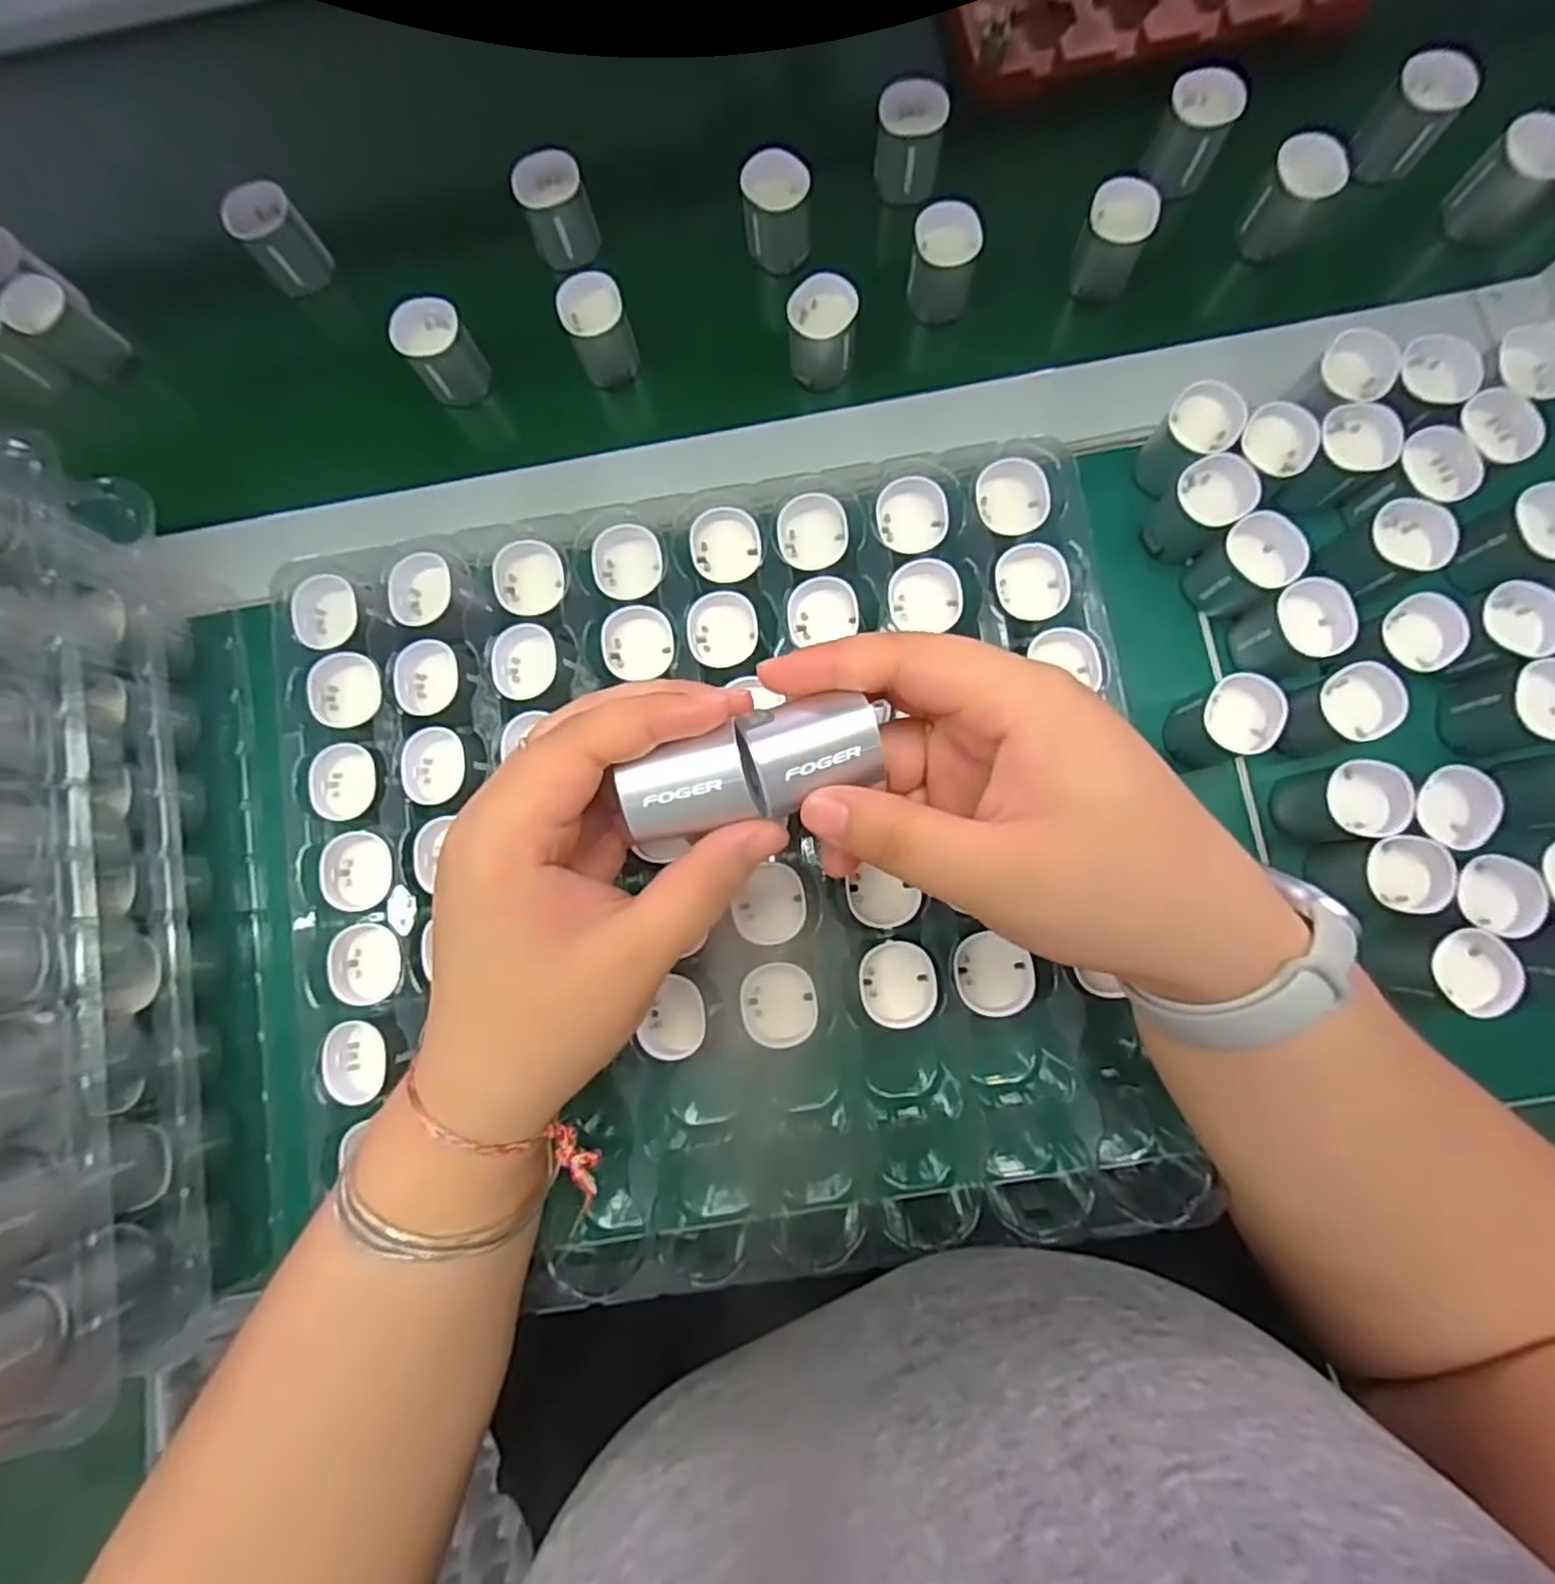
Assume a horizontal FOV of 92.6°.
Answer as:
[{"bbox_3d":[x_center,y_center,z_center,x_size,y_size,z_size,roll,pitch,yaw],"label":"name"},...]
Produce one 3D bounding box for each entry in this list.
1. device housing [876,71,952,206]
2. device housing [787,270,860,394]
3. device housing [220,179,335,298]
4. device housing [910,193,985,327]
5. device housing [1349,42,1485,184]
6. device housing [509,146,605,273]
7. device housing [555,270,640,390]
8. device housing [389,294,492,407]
[{"bbox_3d":[0.062,-0.304,0.348,0.031,0.038,0.028,11,84,4],"label":"device housing"},{"bbox_3d":[0.020,-0.207,0.335,0.029,0.032,0.031,-2,83,3],"label":"device housing"},{"bbox_3d":[-0.242,-0.269,0.362,0.030,0.038,0.026,-40,83,-2],"label":"device housing"},{"bbox_3d":[0.076,-0.242,0.340,0.029,0.041,0.026,2,83,3],"label":"device housing"},{"bbox_3d":[0.291,-0.309,0.338,0.032,0.036,0.035,0,83,3],"label":"device housing"},{"bbox_3d":[-0.104,-0.276,0.352,0.031,0.033,0.034,0,83,3],"label":"device housing"},{"bbox_3d":[-0.082,-0.214,0.345,0.028,0.035,0.031,-20,82,0],"label":"device housing"},{"bbox_3d":[-0.156,-0.205,0.346,0.030,0.038,0.026,-32,82,-1],"label":"device housing"}]

